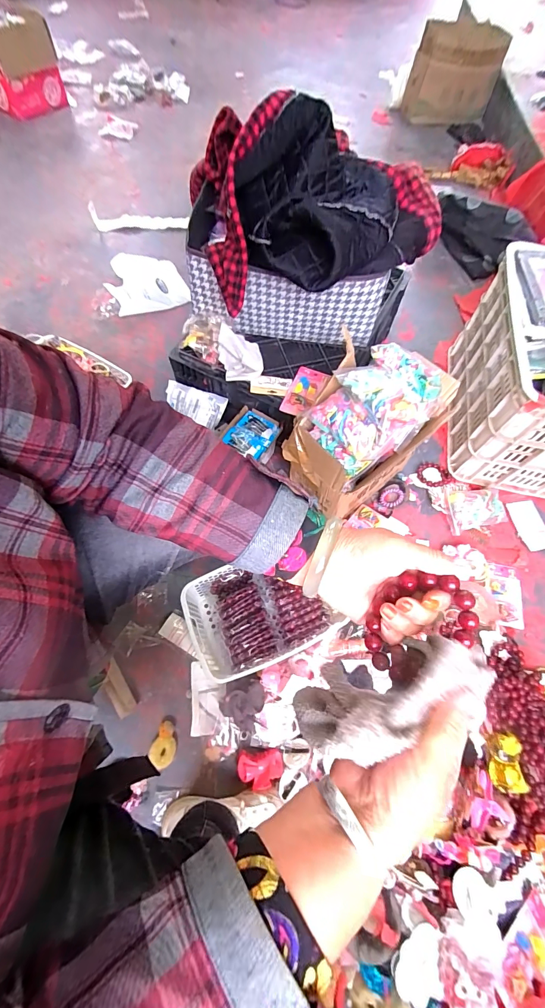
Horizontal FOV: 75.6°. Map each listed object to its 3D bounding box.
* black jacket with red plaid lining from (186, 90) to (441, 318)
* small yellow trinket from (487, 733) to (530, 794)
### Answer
[{"bbox_3d":[0.092,-0.514,0.604,0.394,0.189,0.250,-31,70,-15],"label":"black jacket with red plaid lining"},{"bbox_3d":[0.397,0.440,0.598,0.048,0.025,0.080,7,65,1],"label":"small yellow trinket"}]

